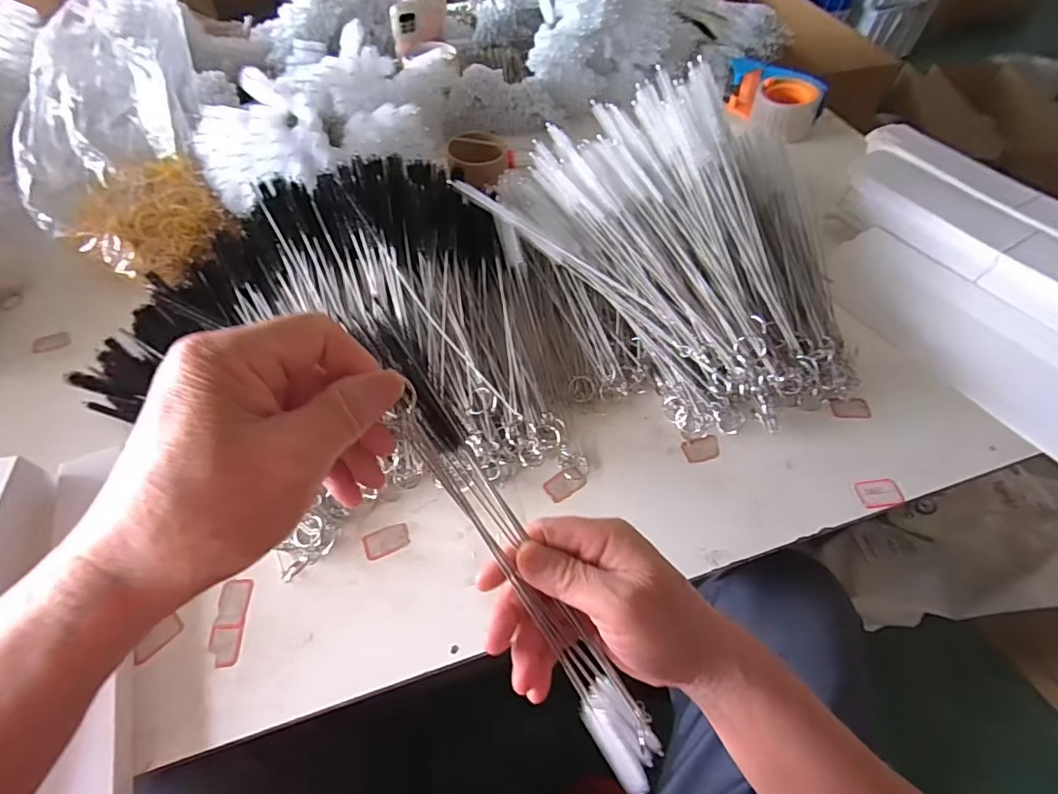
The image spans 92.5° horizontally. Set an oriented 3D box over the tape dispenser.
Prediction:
[{"bbox_3d":[0.377,-0.472,0.796,0.084,0.065,0.158,-24,59,-17],"label":"tape dispenser"}]

